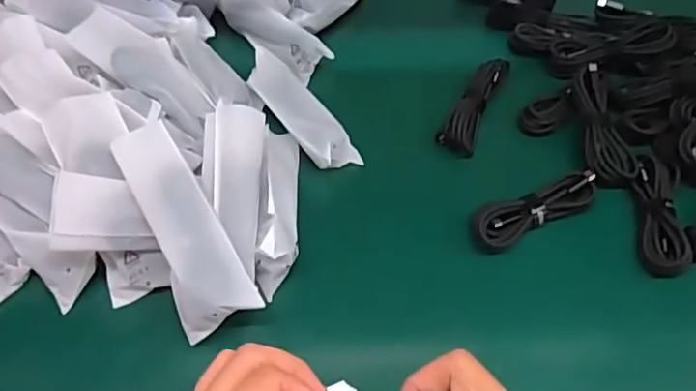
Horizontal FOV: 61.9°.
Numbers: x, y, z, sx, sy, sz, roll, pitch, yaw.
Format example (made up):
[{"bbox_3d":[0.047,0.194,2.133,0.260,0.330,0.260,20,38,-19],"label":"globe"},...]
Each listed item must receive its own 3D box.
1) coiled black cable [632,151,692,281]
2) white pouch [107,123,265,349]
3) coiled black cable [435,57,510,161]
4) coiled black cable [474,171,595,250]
[{"bbox_3d":[0.251,0.016,0.471,0.028,0.021,0.107,8,54,4],"label":"coiled black cable"},{"bbox_3d":[-0.119,0.019,0.413,0.050,0.027,0.156,-25,77,-18],"label":"white pouch"},{"bbox_3d":[0.117,-0.084,0.539,0.032,0.036,0.106,22,56,14],"label":"coiled black cable"},{"bbox_3d":[0.149,0.010,0.472,0.106,0.033,0.036,-23,58,-17],"label":"coiled black cable"}]

